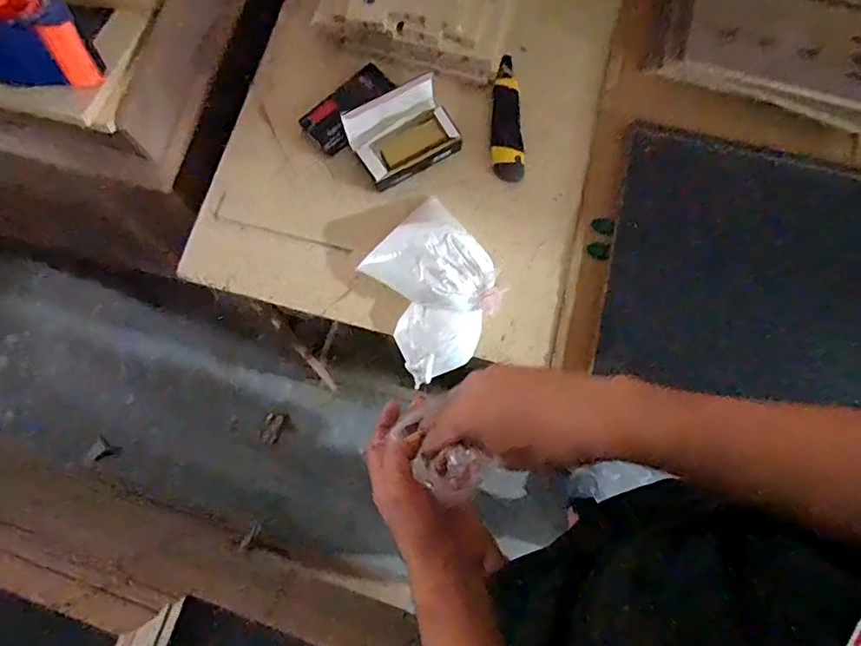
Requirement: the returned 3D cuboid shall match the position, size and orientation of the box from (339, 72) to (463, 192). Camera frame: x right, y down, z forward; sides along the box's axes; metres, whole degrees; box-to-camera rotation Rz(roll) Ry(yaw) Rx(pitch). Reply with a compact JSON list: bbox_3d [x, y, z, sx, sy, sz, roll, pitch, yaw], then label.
[{"bbox_3d":[-0.035,-0.232,0.687,0.127,0.043,0.094,-29,79,-4],"label":"box"}]

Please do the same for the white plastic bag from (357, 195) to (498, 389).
[{"bbox_3d":[0.002,-0.048,0.637,0.135,0.062,0.196,-25,79,-4],"label":"white plastic bag"}]

